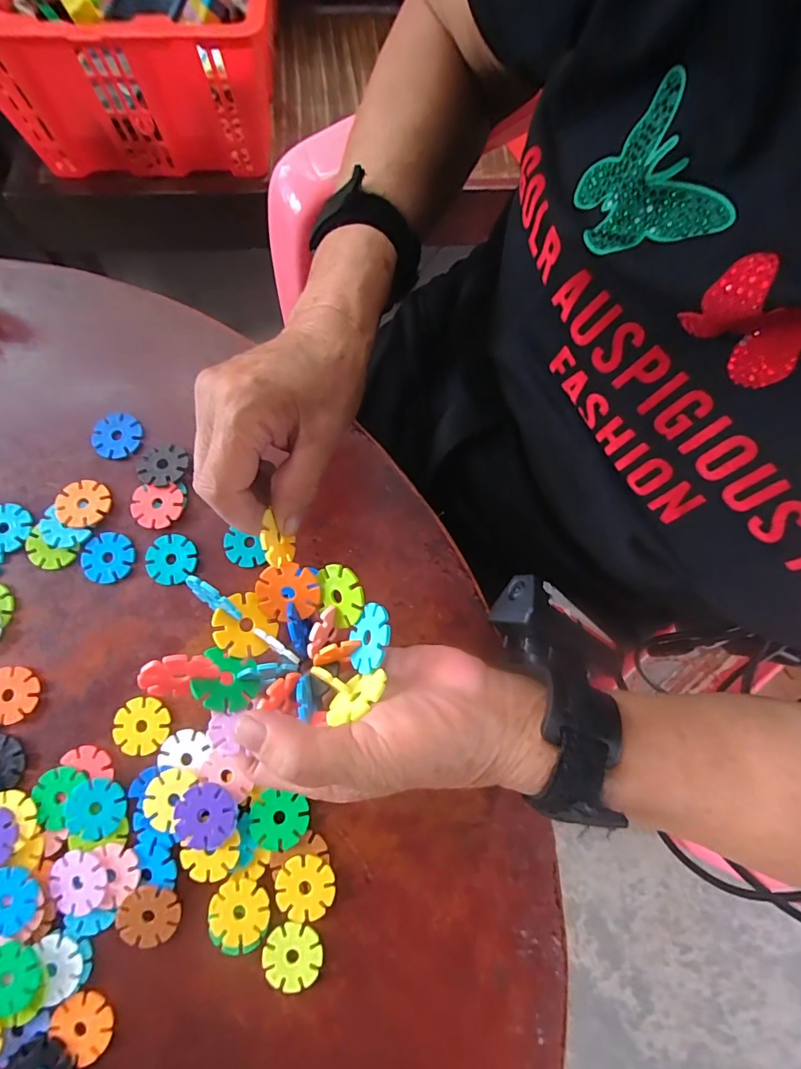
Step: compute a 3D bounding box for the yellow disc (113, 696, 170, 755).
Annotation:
[{"bbox_3d":[-0.152,0.112,0.265,0.031,0.004,0.030,0,78,-1],"label":"yellow disc"}]

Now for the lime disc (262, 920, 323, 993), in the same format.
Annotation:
[{"bbox_3d":[-0.058,0.226,0.243,0.030,0.004,0.030,0,78,-1],"label":"lime disc"}]

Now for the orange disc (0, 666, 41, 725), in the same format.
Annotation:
[{"bbox_3d":[-0.230,0.095,0.267,0.032,0.006,0.031,0,78,-1],"label":"orange disc"}]

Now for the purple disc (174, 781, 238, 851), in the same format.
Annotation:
[{"bbox_3d":[-0.108,0.155,0.250,0.033,0.004,0.032,0,79,-1],"label":"purple disc"}]

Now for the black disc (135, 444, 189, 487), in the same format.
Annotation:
[{"bbox_3d":[-0.154,-0.045,0.295,0.029,0.005,0.029,0,78,-1],"label":"black disc"}]

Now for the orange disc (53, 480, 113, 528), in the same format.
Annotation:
[{"bbox_3d":[-0.202,-0.020,0.289,0.031,0.006,0.030,0,78,-1],"label":"orange disc"}]

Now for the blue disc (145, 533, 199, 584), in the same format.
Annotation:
[{"bbox_3d":[-0.144,0.016,0.285,0.029,0.004,0.030,0,78,-1],"label":"blue disc"}]

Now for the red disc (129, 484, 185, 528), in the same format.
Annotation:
[{"bbox_3d":[-0.155,-0.018,0.290,0.031,0.005,0.027,-5,78,-2],"label":"red disc"}]

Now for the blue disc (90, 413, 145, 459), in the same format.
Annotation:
[{"bbox_3d":[-0.189,-0.065,0.299,0.033,0.004,0.031,0,78,-1],"label":"blue disc"}]

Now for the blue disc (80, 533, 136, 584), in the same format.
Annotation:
[{"bbox_3d":[-0.184,0.014,0.284,0.031,0.004,0.030,0,78,-1],"label":"blue disc"}]

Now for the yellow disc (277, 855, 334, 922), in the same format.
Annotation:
[{"bbox_3d":[-0.053,0.193,0.249,0.029,0.004,0.031,0,78,-1],"label":"yellow disc"}]

